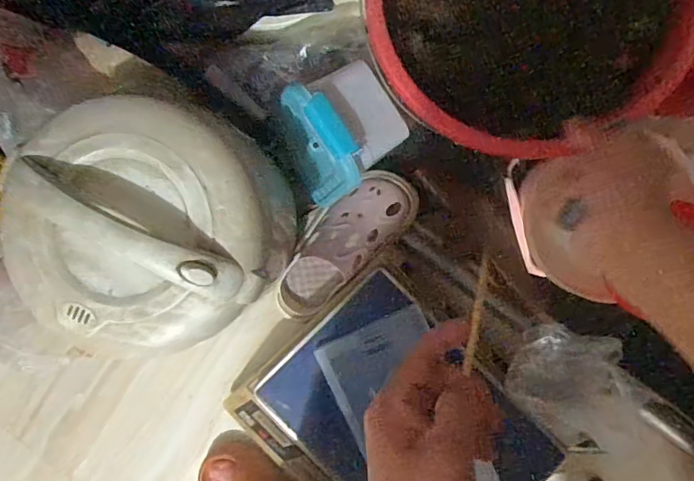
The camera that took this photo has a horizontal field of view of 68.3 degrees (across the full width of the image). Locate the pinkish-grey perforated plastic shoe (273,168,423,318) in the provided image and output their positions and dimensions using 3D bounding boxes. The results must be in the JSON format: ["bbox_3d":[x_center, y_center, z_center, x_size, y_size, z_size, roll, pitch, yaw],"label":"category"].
[{"bbox_3d":[-0.008,0.004,0.668,0.235,0.080,0.090,-44,89,4],"label":"pinkish-grey perforated plastic shoe"}]

